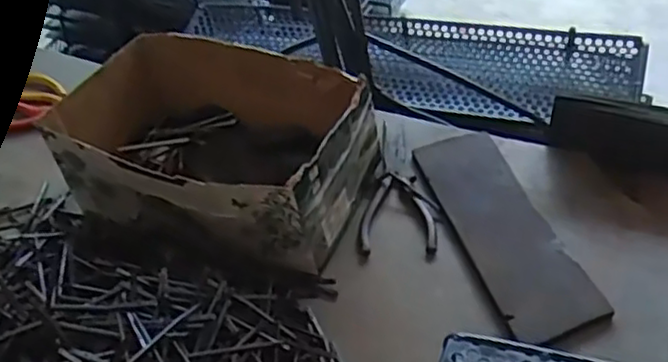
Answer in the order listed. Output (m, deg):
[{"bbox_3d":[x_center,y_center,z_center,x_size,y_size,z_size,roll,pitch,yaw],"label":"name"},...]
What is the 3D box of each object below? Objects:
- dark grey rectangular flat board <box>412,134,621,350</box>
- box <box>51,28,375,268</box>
[{"bbox_3d":[0.153,0.037,0.654,0.083,0.011,0.264,-14,41,-7],"label":"dark grey rectangular flat board"},{"bbox_3d":[-0.127,-0.032,0.702,0.309,0.117,0.182,16,46,25],"label":"box"}]

